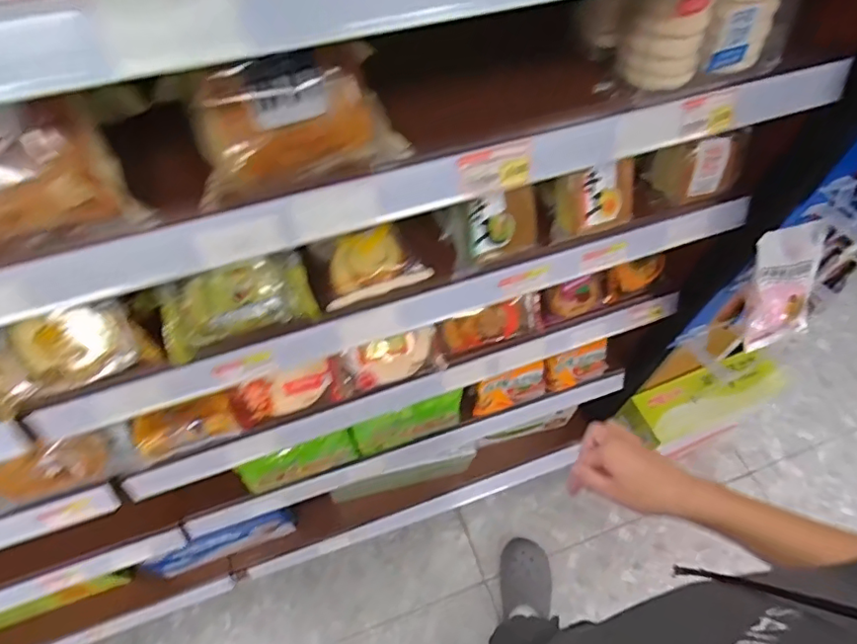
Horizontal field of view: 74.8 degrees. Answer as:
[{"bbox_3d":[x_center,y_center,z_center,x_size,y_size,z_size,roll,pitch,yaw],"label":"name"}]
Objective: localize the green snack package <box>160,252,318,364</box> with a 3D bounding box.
[{"bbox_3d":[-0.198,-0.021,0.579,0.151,0.080,0.024,-18,23,-12],"label":"green snack package"}]

